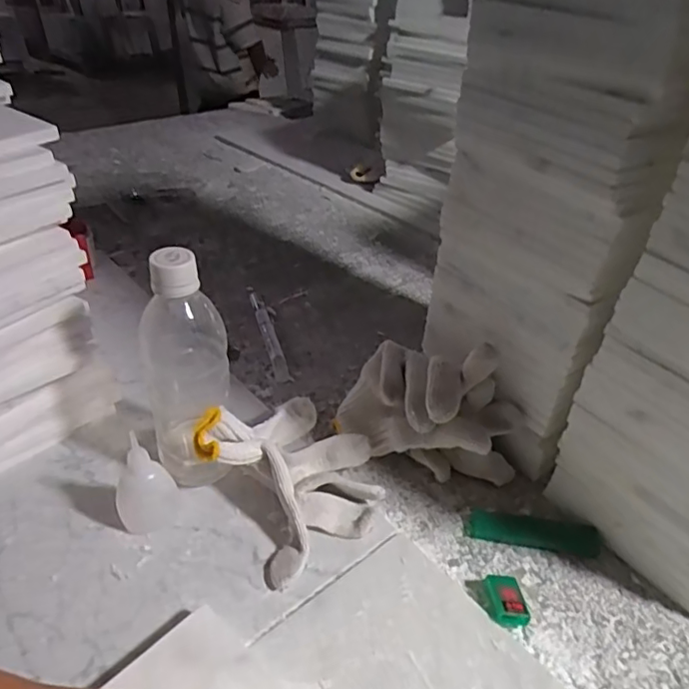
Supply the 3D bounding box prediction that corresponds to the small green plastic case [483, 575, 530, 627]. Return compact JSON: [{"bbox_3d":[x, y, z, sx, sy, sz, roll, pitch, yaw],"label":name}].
[{"bbox_3d":[0.120,0.190,0.424,0.026,0.016,0.038,5,35,-2],"label":"small green plastic case"}]

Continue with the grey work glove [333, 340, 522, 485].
[{"bbox_3d":[0.074,0.059,0.521,0.109,0.113,0.151,-23,44,-34],"label":"grey work glove"}]

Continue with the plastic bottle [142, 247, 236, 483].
[{"bbox_3d":[-0.127,0.023,0.459,0.064,0.214,0.060,-8,37,-18],"label":"plastic bottle"}]

